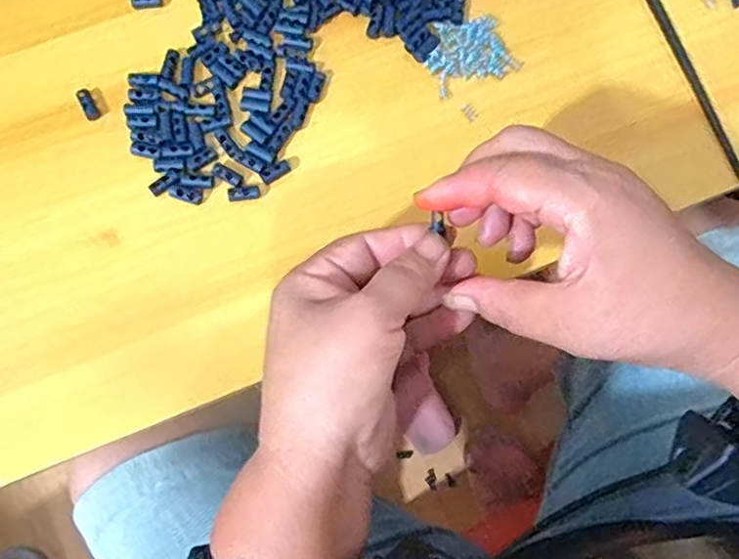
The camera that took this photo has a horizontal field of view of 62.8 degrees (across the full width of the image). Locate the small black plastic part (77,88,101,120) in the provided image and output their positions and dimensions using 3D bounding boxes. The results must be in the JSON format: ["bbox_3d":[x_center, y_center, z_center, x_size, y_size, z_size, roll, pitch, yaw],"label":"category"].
[{"bbox_3d":[-0.167,-0.104,0.359,0.008,0.006,0.020,-28,81,-6],"label":"small black plastic part"}]

